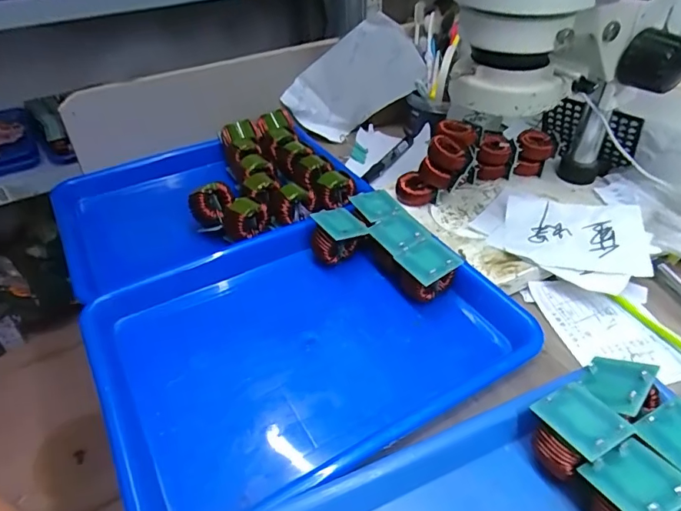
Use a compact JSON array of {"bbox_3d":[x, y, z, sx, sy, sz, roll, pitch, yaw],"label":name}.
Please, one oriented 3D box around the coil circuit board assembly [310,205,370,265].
[{"bbox_3d":[-0.002,-0.018,0.476,0.048,0.043,0.052,-24,45,-25],"label":"coil circuit board assembly"}]

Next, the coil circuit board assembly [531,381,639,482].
[{"bbox_3d":[0.156,0.119,0.316,0.048,0.040,0.047,-22,44,-24],"label":"coil circuit board assembly"}]

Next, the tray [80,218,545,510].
[{"bbox_3d":[-0.032,0.066,0.403,0.326,0.039,0.248,-22,44,-22],"label":"tray"}]

